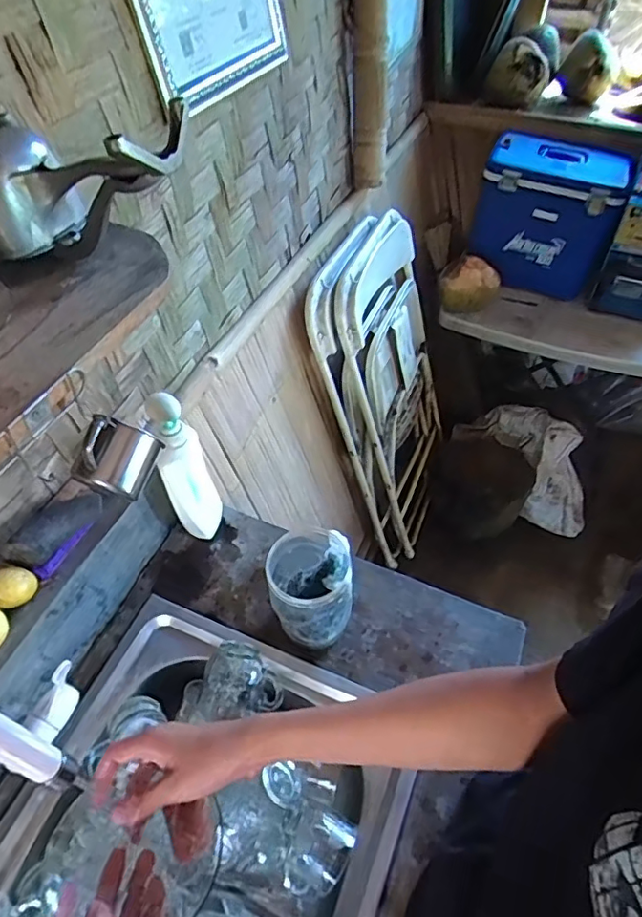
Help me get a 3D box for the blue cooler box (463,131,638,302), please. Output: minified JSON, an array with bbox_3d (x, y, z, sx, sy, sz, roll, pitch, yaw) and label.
[{"bbox_3d":[0.615,-0.675,1.558,0.351,0.344,0.188,14,52,10],"label":"blue cooler box"}]

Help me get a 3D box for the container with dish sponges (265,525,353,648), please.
[{"bbox_3d":[-0.016,0.164,0.696,0.094,0.152,0.103,-9,52,-8],"label":"container with dish sponges"}]

